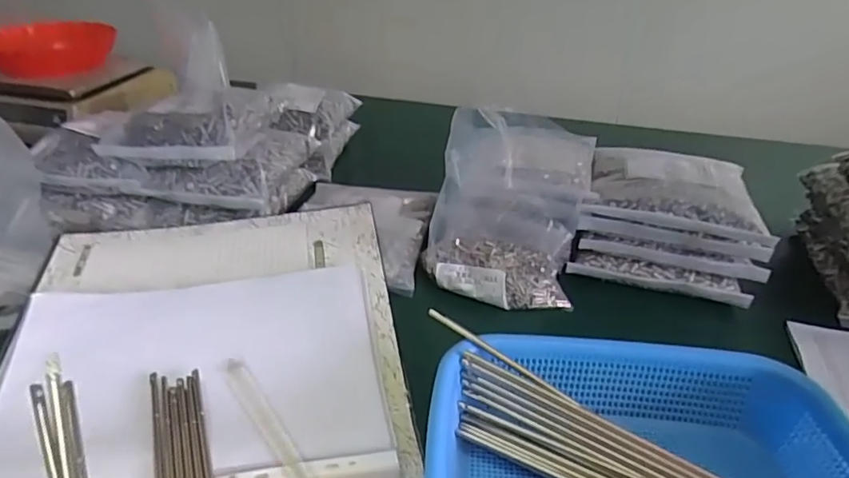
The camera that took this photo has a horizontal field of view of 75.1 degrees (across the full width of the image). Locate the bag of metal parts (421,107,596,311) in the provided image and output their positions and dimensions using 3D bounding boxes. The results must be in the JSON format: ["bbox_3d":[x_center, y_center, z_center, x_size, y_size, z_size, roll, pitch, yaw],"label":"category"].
[{"bbox_3d":[0.096,-0.042,0.620,0.160,0.182,0.144,9,31,10],"label":"bag of metal parts"}]

